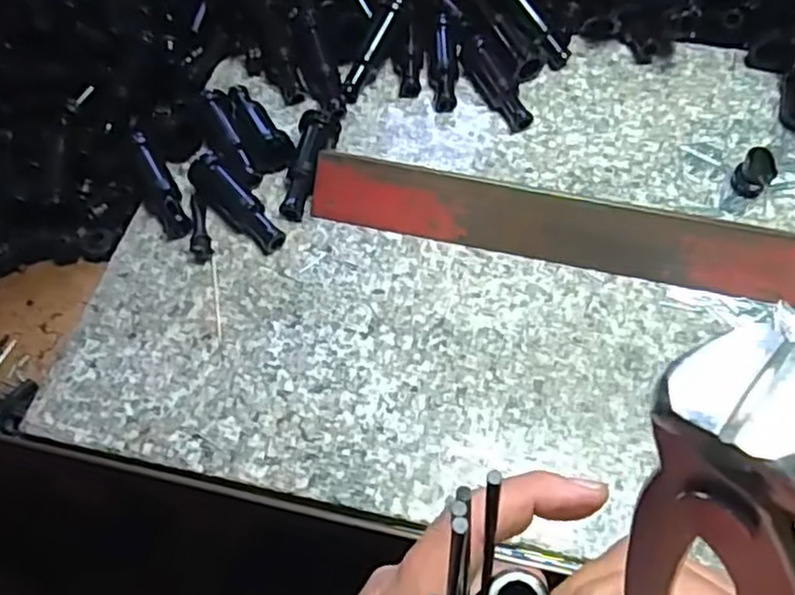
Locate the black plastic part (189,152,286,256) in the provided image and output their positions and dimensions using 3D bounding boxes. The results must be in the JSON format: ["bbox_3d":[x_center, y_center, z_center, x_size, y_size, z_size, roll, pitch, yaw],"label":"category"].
[{"bbox_3d":[-0.087,-0.052,0.388,0.016,0.022,0.067,-40,65,-22],"label":"black plastic part"}]

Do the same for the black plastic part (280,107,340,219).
[{"bbox_3d":[-0.050,-0.076,0.403,0.021,0.022,0.069,10,57,7],"label":"black plastic part"}]

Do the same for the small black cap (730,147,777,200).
[{"bbox_3d":[0.199,-0.069,0.400,0.018,0.022,0.021,37,64,22],"label":"small black cap"}]

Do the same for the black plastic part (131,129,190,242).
[{"bbox_3d":[-0.132,-0.060,0.396,0.019,0.019,0.065,-22,59,-13],"label":"black plastic part"}]

